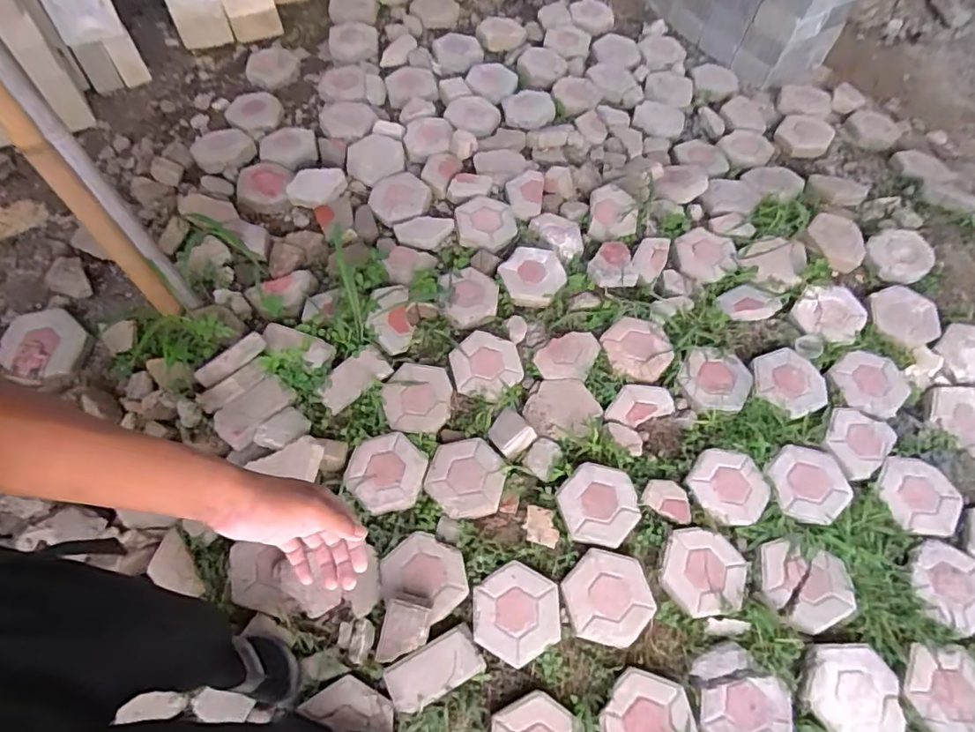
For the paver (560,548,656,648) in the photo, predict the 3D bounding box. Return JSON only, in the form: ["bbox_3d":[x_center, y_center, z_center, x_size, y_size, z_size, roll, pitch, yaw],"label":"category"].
[{"bbox_3d":[0.286,0.543,1.258,0.215,0.033,0.195,-39,69,-23],"label":"paver"}]

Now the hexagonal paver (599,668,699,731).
[{"bbox_3d":[0.344,0.769,1.131,0.180,0.047,0.201,36,63,17],"label":"hexagonal paver"}]

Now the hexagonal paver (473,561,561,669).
[{"bbox_3d":[0.066,0.569,1.241,0.194,0.042,0.207,1,59,-3],"label":"hexagonal paver"}]

